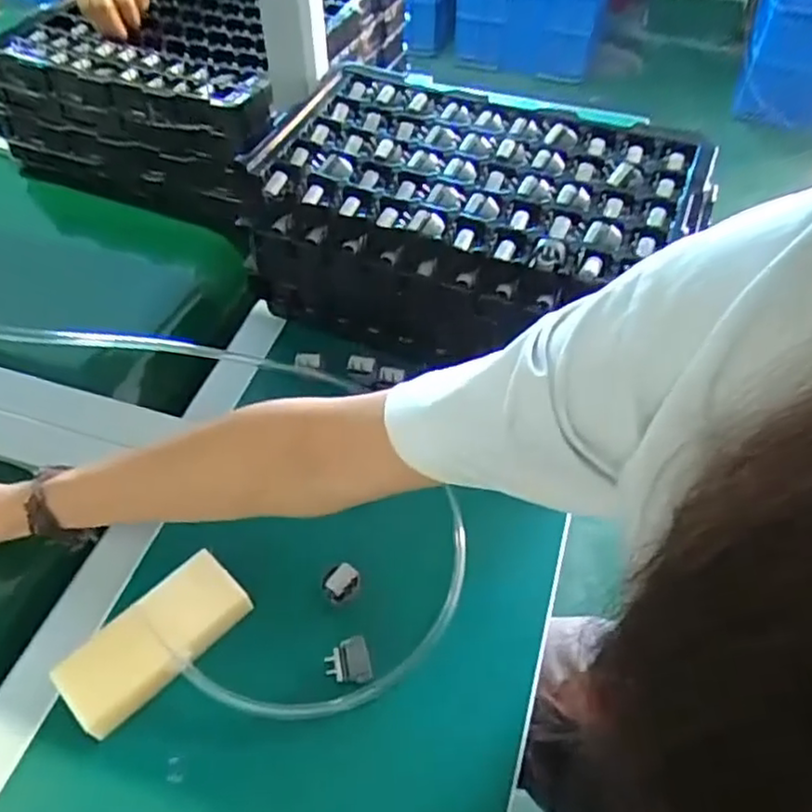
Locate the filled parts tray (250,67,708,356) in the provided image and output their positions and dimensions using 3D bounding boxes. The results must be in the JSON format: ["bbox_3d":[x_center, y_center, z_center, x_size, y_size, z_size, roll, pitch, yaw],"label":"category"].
[{"bbox_3d":[0.062,-0.151,0.609,0.352,0.144,0.196,20,56,15],"label":"filled parts tray"}]

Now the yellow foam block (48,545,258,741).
[{"bbox_3d":[-0.165,0.153,0.450,0.051,0.028,0.120,35,61,24],"label":"yellow foam block"}]

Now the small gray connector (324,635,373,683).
[{"bbox_3d":[-0.038,0.171,0.451,0.029,0.017,0.028,-10,53,-7],"label":"small gray connector"}]

